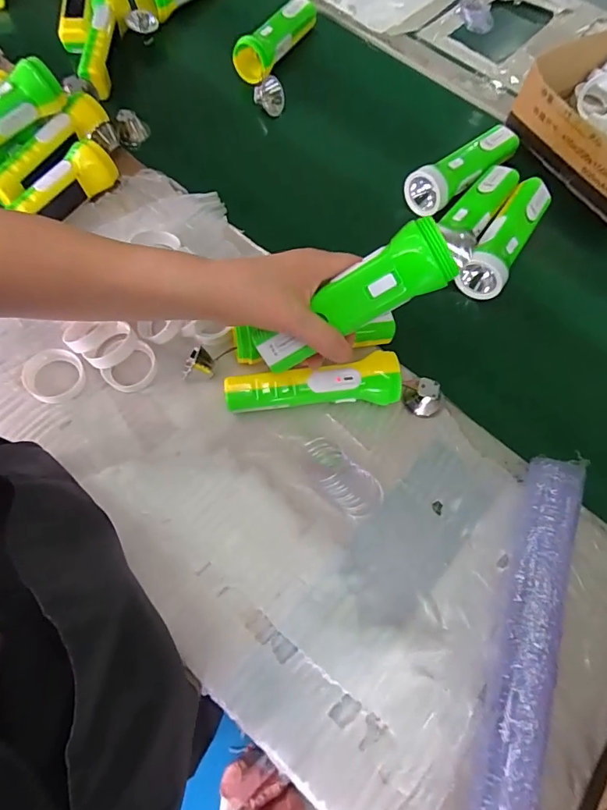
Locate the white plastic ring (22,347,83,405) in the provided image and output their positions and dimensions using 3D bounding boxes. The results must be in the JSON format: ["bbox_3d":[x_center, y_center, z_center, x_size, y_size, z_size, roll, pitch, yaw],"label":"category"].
[{"bbox_3d":[-0.240,-0.028,0.427,0.051,0.011,0.051,-1,70,2],"label":"white plastic ring"}]

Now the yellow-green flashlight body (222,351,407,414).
[{"bbox_3d":[0.009,-0.021,0.430,0.165,0.041,0.046,-3,71,-5],"label":"yellow-green flashlight body"}]

